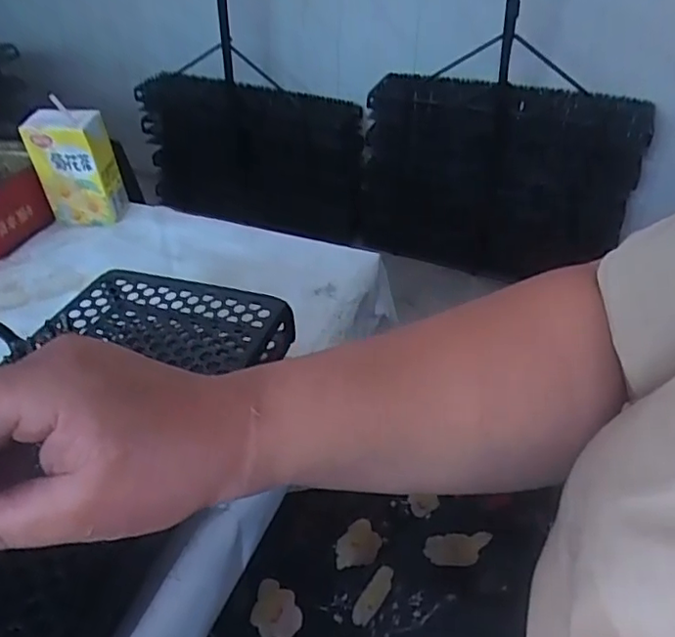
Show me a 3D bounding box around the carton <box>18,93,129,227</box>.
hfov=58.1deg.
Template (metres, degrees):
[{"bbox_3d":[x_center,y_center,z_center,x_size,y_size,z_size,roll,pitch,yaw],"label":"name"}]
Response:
[{"bbox_3d":[-0.257,-0.149,0.599,0.073,0.110,0.042,8,37,8],"label":"carton"}]

